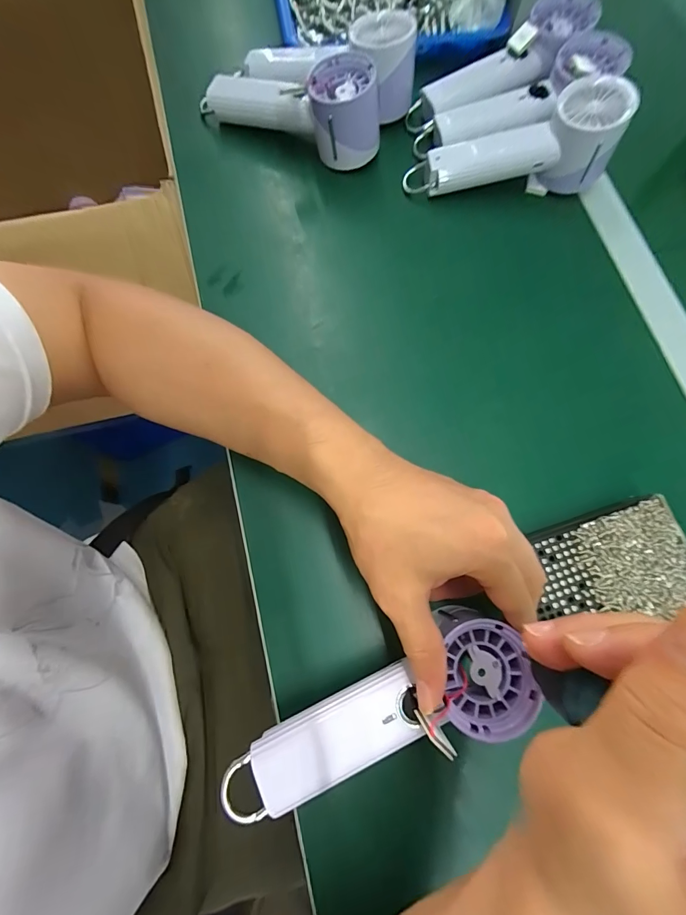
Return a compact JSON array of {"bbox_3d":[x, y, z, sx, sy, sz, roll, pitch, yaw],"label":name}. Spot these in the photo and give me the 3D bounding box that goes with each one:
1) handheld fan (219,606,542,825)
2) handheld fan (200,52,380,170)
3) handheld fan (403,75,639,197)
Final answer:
[{"bbox_3d":[0.019,0.152,0.214,0.188,0.035,0.069,-24,76,-1],"label":"handheld fan"},{"bbox_3d":[-0.055,-0.337,0.349,0.187,0.061,0.058,18,75,4],"label":"handheld fan"},{"bbox_3d":[0.156,-0.285,0.350,0.190,0.063,0.056,-6,74,12],"label":"handheld fan"}]

